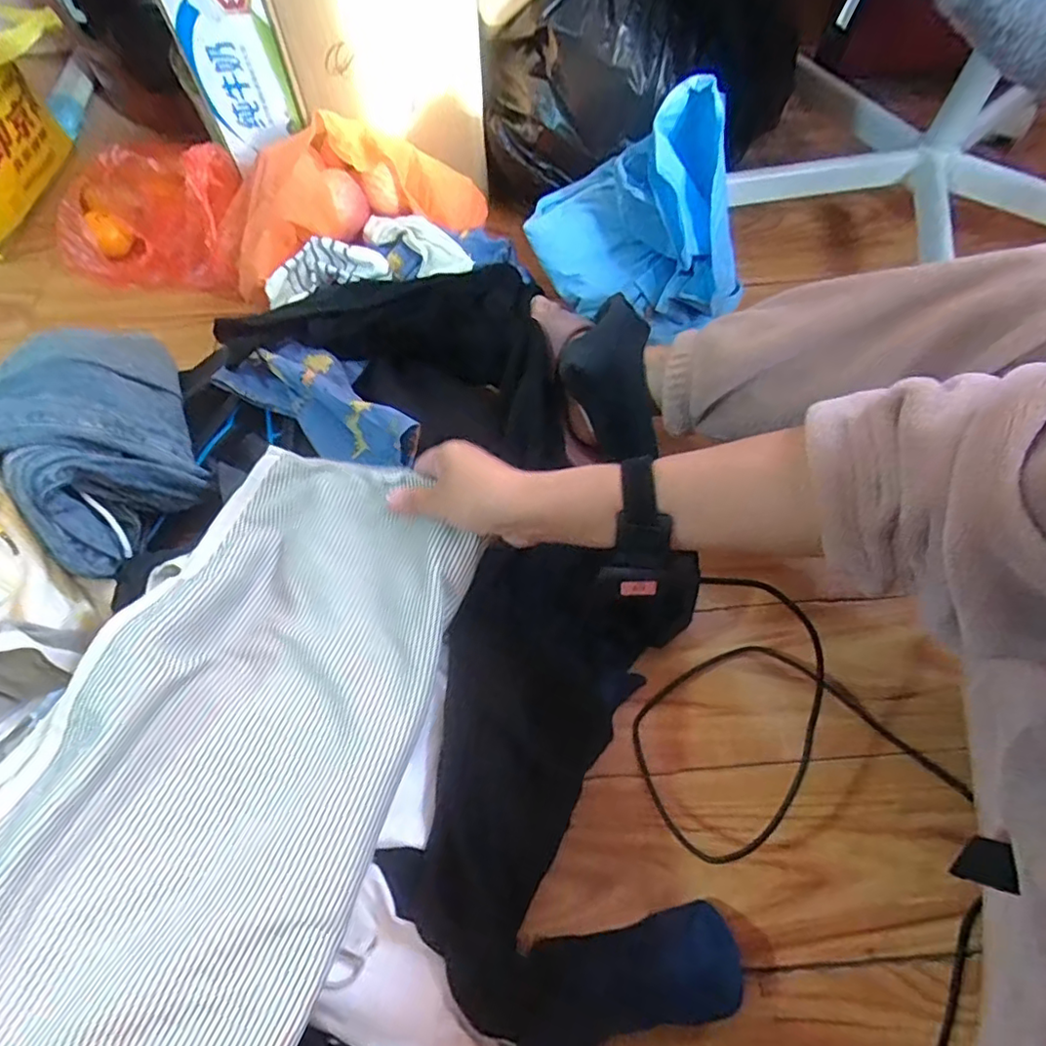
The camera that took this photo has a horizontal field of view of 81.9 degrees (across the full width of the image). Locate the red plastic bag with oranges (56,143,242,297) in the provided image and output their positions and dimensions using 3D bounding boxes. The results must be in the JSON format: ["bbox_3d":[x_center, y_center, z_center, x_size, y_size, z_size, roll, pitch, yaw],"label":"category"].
[{"bbox_3d":[-0.487,-0.406,0.794,0.285,0.161,0.146,15,65,9],"label":"red plastic bag with oranges"}]

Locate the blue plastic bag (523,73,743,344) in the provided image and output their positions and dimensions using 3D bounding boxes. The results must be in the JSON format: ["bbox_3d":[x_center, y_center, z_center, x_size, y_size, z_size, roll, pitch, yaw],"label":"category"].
[{"bbox_3d":[0.130,-0.343,0.695,0.256,0.221,0.146,22,66,12],"label":"blue plastic bag"}]

